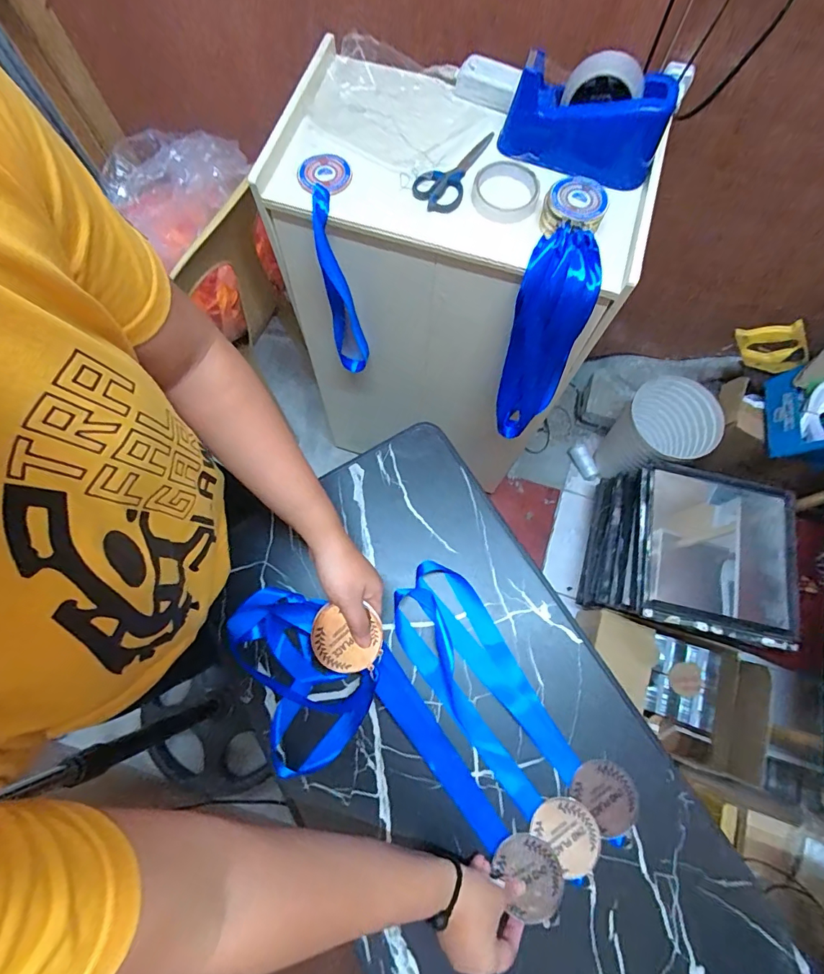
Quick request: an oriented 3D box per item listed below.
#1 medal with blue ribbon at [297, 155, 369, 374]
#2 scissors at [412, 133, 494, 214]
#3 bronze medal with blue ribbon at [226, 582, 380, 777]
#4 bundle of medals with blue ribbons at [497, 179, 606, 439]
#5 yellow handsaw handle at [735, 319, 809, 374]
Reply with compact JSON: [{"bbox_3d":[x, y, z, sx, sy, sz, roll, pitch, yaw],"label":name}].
[{"bbox_3d":[-0.116,-0.344,0.765,0.070,0.316,0.154,-8,73,-3],"label":"medal with blue ribbon"},{"bbox_3d":[0.059,-0.445,0.635,0.066,0.015,0.162,25,74,7],"label":"scissors"},{"bbox_3d":[-0.138,0.221,0.519,0.179,0.104,0.185,16,73,4],"label":"bronze medal with blue ribbon"},{"bbox_3d":[0.197,-0.241,0.708,0.096,0.376,0.102,6,50,1],"label":"bundle of medals with blue ribbons"},{"bbox_3d":[0.786,-0.305,1.007,0.115,0.120,0.014,-5,43,38],"label":"yellow handsaw handle"}]

